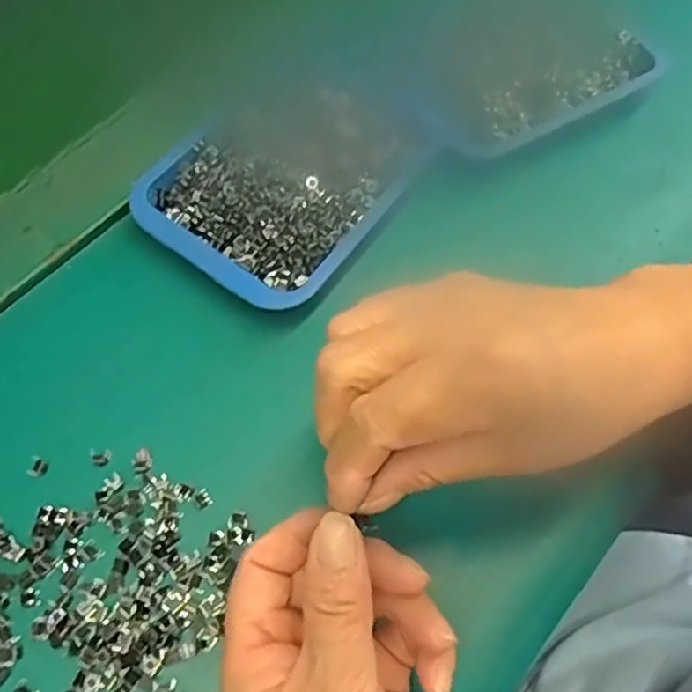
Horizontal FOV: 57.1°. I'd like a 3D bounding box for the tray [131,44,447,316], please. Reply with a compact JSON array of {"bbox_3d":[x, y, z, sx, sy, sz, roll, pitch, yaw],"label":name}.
[{"bbox_3d":[-0.030,-0.097,0.350,0.115,0.031,0.153,36,70,13],"label":"tray"}]

